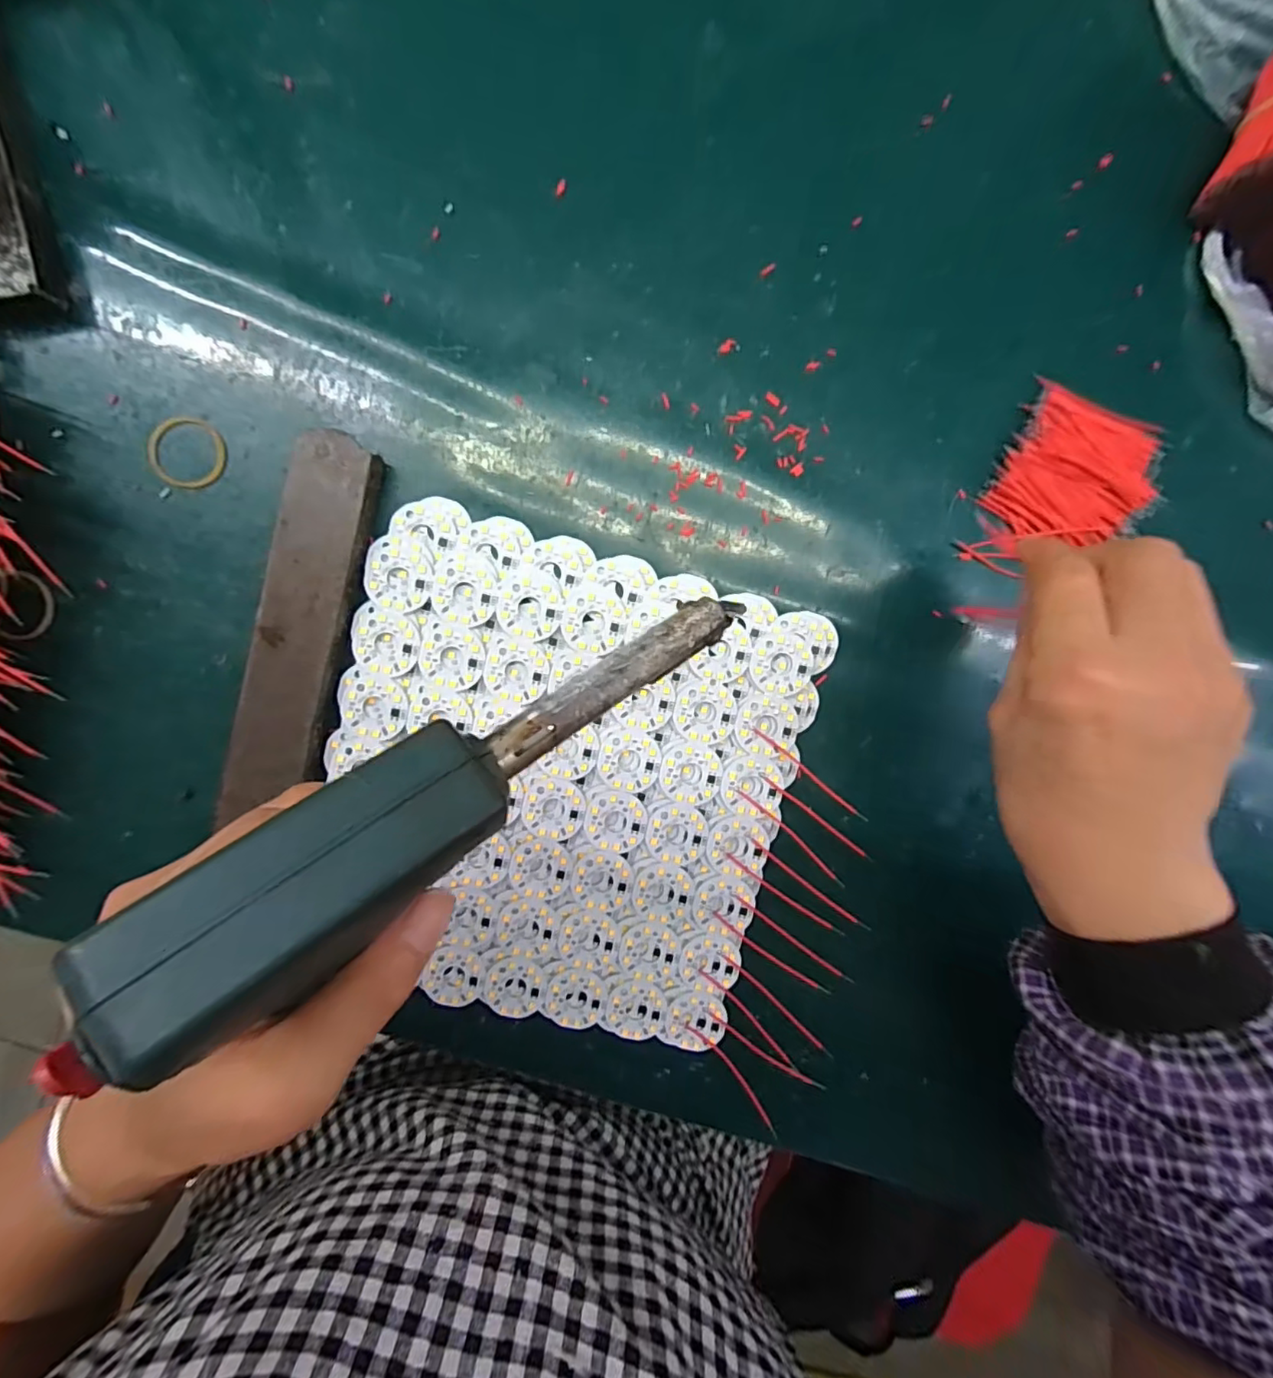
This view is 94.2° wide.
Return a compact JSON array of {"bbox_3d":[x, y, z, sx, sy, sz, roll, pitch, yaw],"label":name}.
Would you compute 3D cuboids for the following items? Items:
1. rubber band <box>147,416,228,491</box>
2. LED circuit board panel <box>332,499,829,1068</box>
[{"bbox_3d":[-0.207,-0.109,0.273,0.035,0.004,0.032,0,96,-3],"label":"rubber band"},{"bbox_3d":[-0.038,0.048,0.289,0.218,0.006,0.226,15,94,-3],"label":"LED circuit board panel"}]

